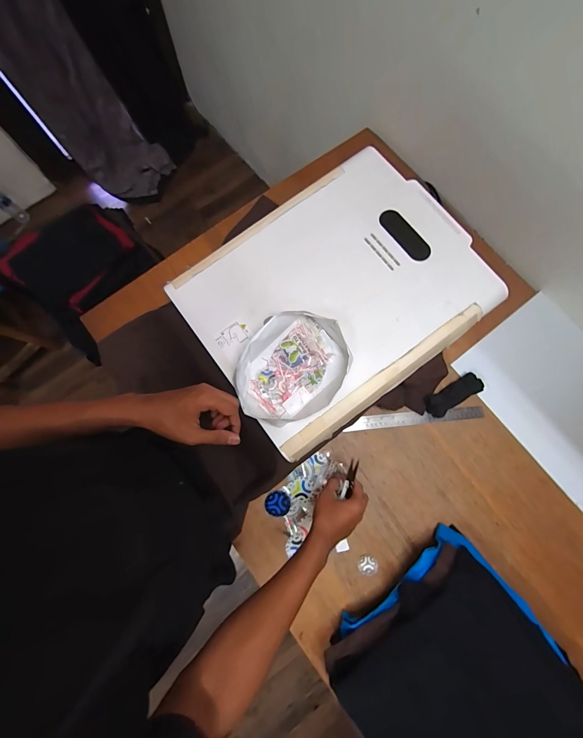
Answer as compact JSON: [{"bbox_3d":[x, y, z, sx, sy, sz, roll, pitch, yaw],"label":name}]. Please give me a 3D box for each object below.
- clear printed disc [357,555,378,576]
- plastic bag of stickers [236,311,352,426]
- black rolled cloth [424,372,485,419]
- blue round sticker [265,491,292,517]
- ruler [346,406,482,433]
[{"bbox_3d":[0.154,0.396,0.636,0.038,0.004,0.038,0,78,0],"label":"clear printed disc"},{"bbox_3d":[0.001,-0.001,0.528,0.198,0.046,0.159,-41,81,-7],"label":"plastic bag of stickers"},{"bbox_3d":[0.353,0.058,0.689,0.128,0.031,0.045,-30,80,-6],"label":"black rolled cloth"},{"bbox_3d":[-0.029,0.283,0.665,0.053,0.010,0.051,0,78,0],"label":"blue round sticker"},{"bbox_3d":[0.268,0.107,0.687,0.296,0.005,0.028,-6,78,-1],"label":"ruler"}]

